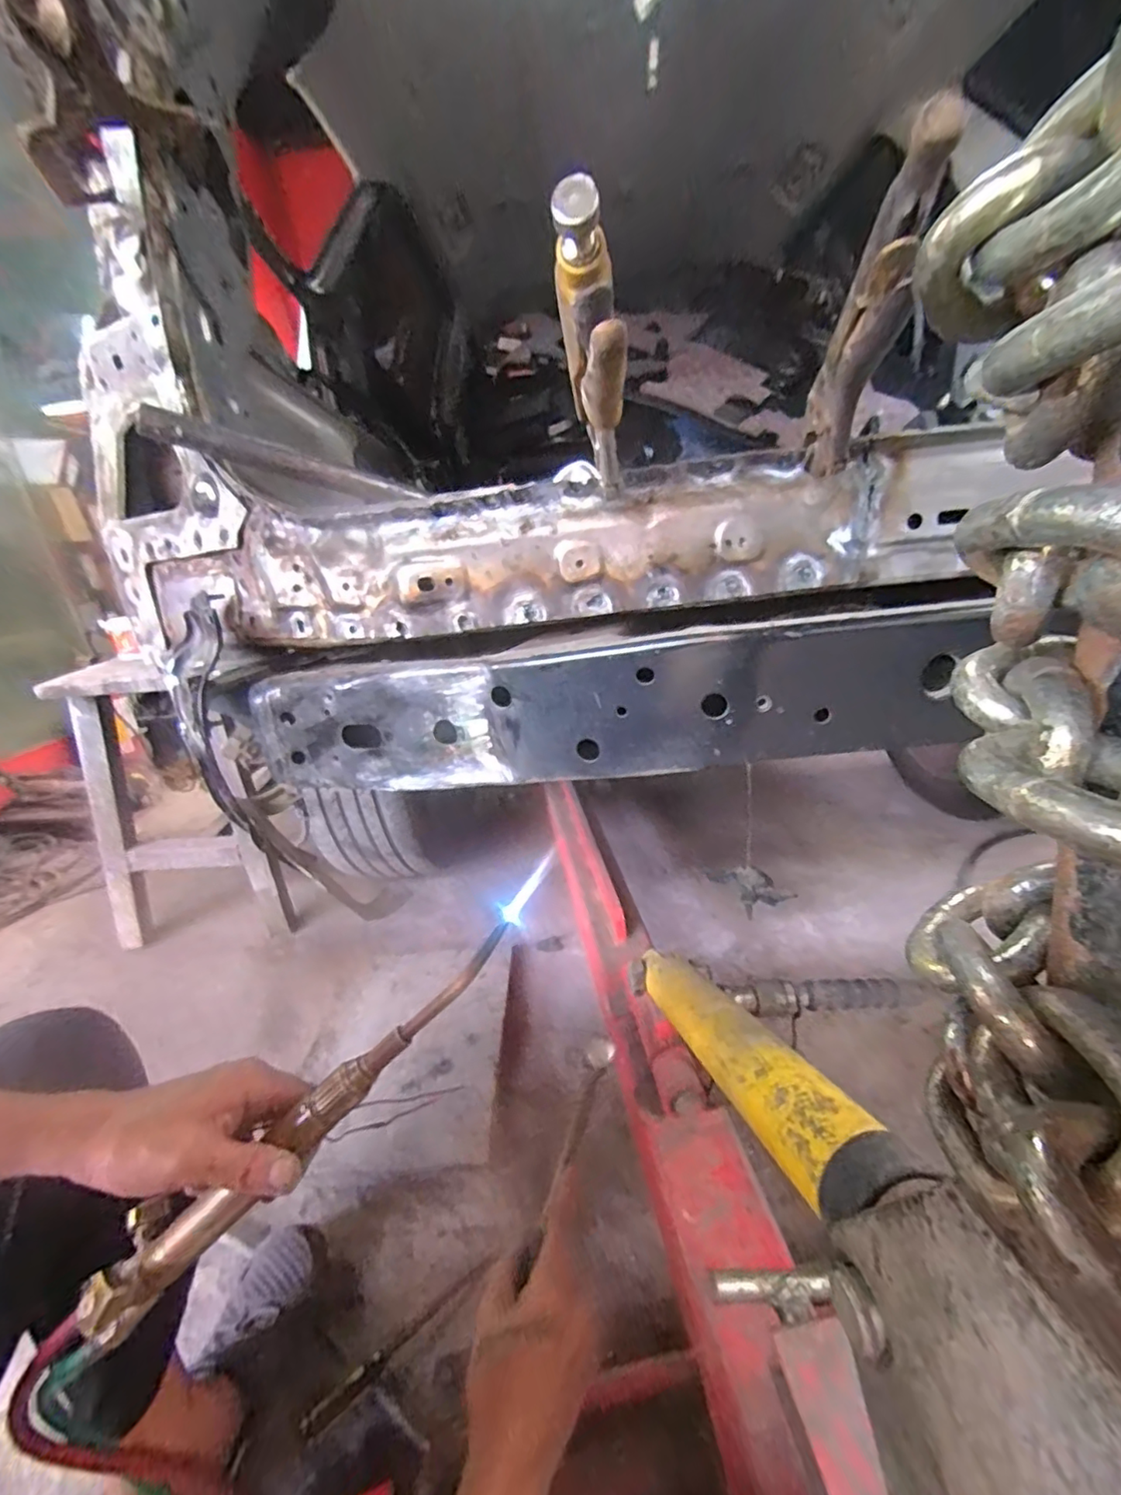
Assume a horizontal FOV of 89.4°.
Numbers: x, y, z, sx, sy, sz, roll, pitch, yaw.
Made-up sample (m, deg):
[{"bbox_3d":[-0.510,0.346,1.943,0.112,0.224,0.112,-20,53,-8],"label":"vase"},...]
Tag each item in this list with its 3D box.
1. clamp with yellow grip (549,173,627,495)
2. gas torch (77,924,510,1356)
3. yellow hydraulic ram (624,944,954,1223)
[{"bbox_3d":[0.017,-0.179,0.281,0.027,0.051,0.146,-5,-10,5],"label":"clamp with yellow grip"},{"bbox_3d":[-0.184,0.251,0.355,0.300,0.041,0.047,-42,28,-1],"label":"gas torch"},{"bbox_3d":[0.122,0.226,0.451,0.049,0.042,0.397,-10,-7,-7],"label":"yellow hydraulic ram"}]

